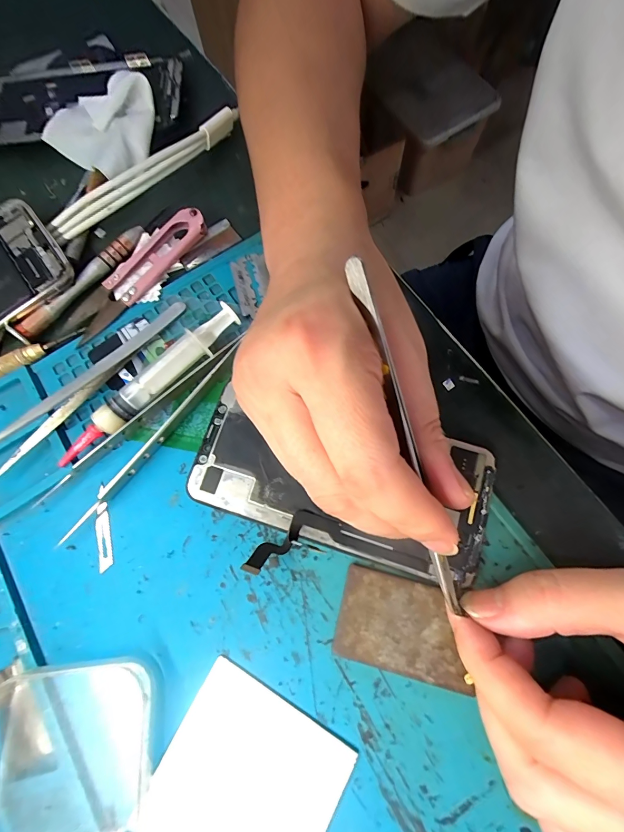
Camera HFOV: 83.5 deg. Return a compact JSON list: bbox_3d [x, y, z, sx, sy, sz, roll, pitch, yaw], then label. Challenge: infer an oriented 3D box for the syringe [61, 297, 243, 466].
[{"bbox_3d":[-0.082,-0.017,0.179,0.109,0.014,0.015,-44,77,-10],"label":"syringe"}]

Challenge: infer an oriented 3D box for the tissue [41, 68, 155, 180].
[{"bbox_3d":[-0.130,-0.188,0.223,0.067,0.024,0.062,38,77,12],"label":"tissue"}]

